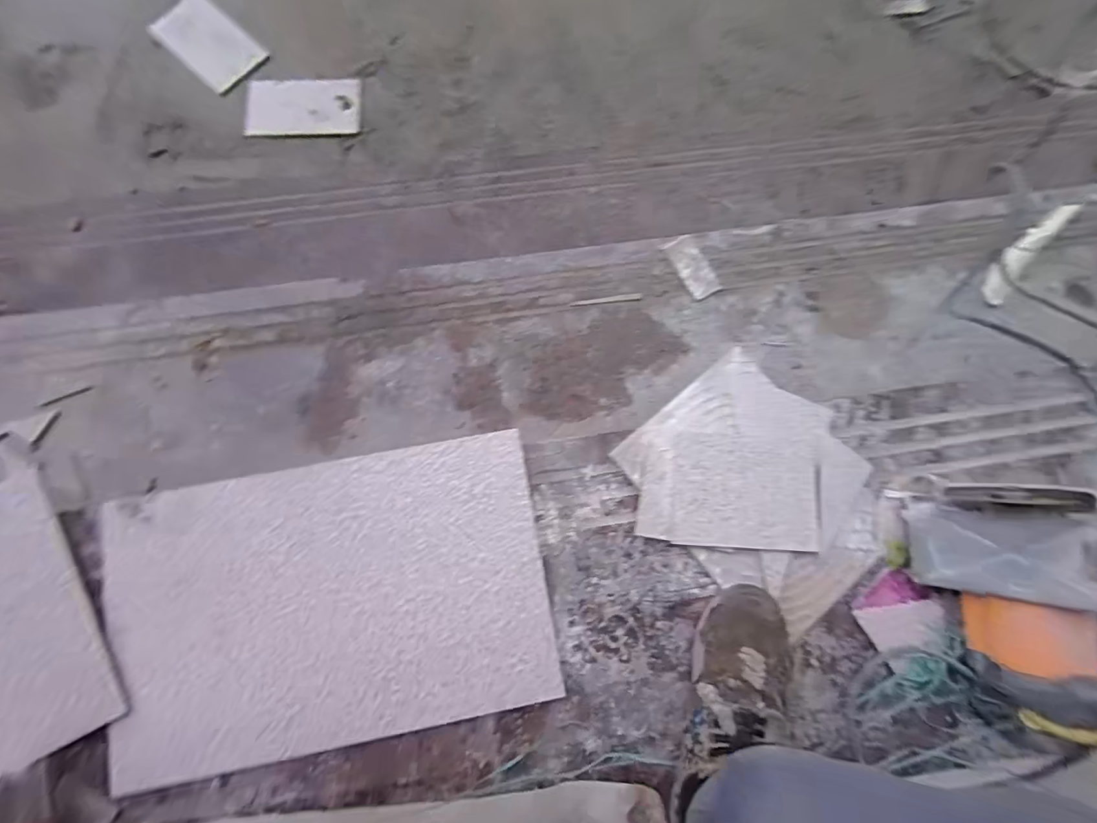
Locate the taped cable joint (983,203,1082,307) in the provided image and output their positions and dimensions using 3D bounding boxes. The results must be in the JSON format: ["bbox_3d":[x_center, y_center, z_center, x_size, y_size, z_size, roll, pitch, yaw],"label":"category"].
[{"bbox_3d":[0.850,-0.283,0.837,0.254,0.034,0.048,-42,83,-7],"label":"taped cable joint"}]

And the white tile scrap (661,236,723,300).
[{"bbox_3d":[0.259,-0.258,0.840,0.055,0.009,0.117,-28,82,-5],"label":"white tile scrap"}]

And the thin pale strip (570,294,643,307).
[{"bbox_3d":[0.102,-0.198,0.831,0.125,0.004,0.012,-7,80,-2],"label":"thin pale strip"}]

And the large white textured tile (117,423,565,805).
[{"bbox_3d":[-0.250,0.214,0.538,0.493,0.013,0.305,-11,81,-3],"label":"large white textured tile"}]

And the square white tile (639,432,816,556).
[{"bbox_3d":[0.217,0.092,0.561,0.213,0.010,0.135,3,80,0],"label":"square white tile"}]

